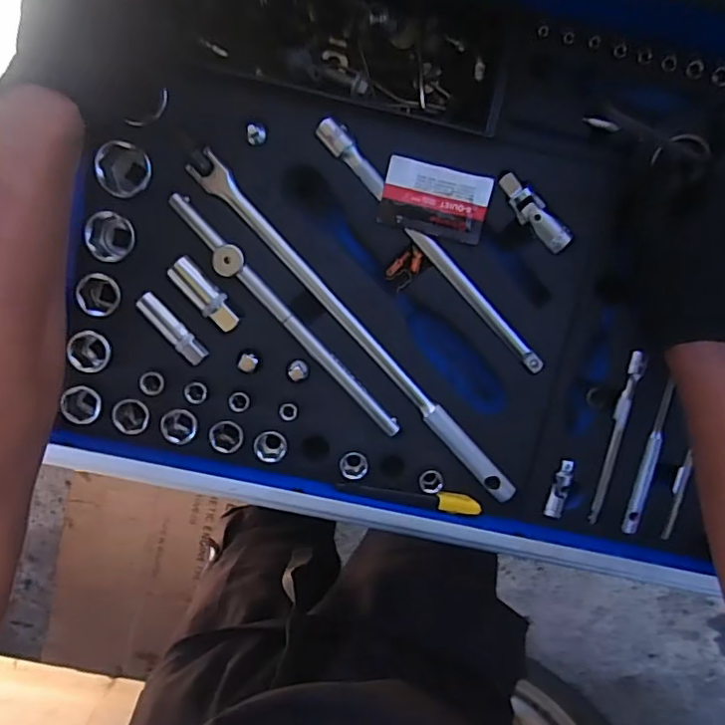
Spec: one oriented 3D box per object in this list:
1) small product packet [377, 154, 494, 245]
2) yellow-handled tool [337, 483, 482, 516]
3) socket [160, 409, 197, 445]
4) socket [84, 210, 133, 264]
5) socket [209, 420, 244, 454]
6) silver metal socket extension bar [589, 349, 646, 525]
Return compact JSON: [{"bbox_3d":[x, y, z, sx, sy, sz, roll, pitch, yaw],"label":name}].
[{"bbox_3d":[0.055,-0.122,0.428,0.078,0.007,0.051,10,99,-3],"label":"small product packet"},{"bbox_3d":[0.039,0.108,0.455,0.112,0.010,0.014,10,99,-2],"label":"yellow-handled tool"},{"bbox_3d":[-0.143,0.049,0.453,0.024,0.030,0.027,-39,98,5],"label":"socket"},{"bbox_3d":[-0.188,-0.095,0.433,0.033,0.035,0.034,0,99,-1],"label":"socket"},{"bbox_3d":[-0.107,0.058,0.454,0.026,0.024,0.022,23,98,-4],"label":"socket"},{"bbox_3d":[0.209,0.063,0.468,0.010,0.008,0.146,10,99,-2],"label":"silver metal socket extension bar"}]

